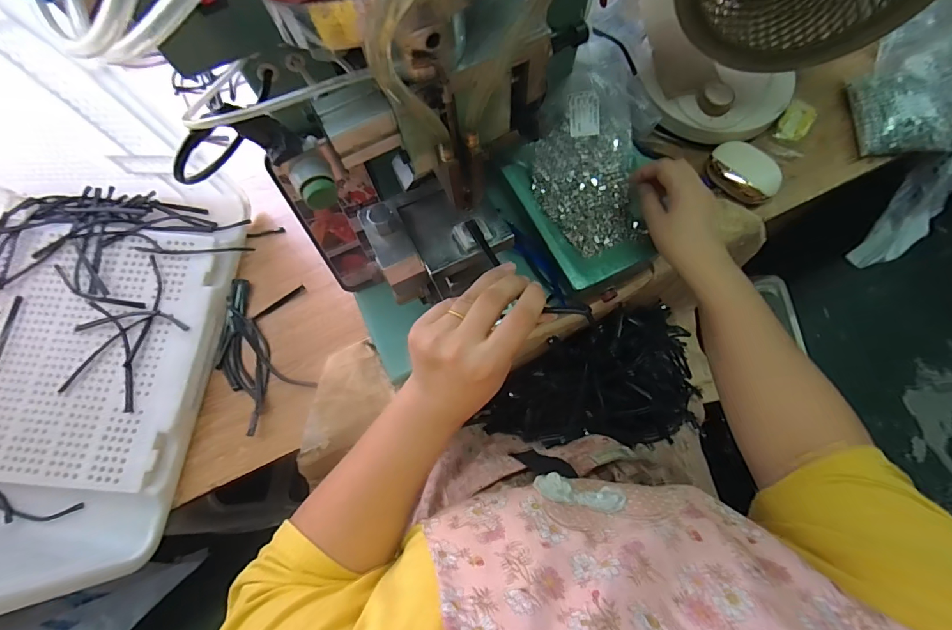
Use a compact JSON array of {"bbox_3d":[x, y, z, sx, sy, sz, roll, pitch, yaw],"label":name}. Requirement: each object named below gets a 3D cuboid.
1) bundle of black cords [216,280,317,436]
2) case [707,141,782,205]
[{"bbox_3d":[-0.248,0.041,0.507,0.100,0.014,0.181,-11,72,-2],"label":"bundle of black cords"},{"bbox_3d":[0.331,-0.176,0.539,0.084,0.025,0.054,42,78,13],"label":"case"}]

